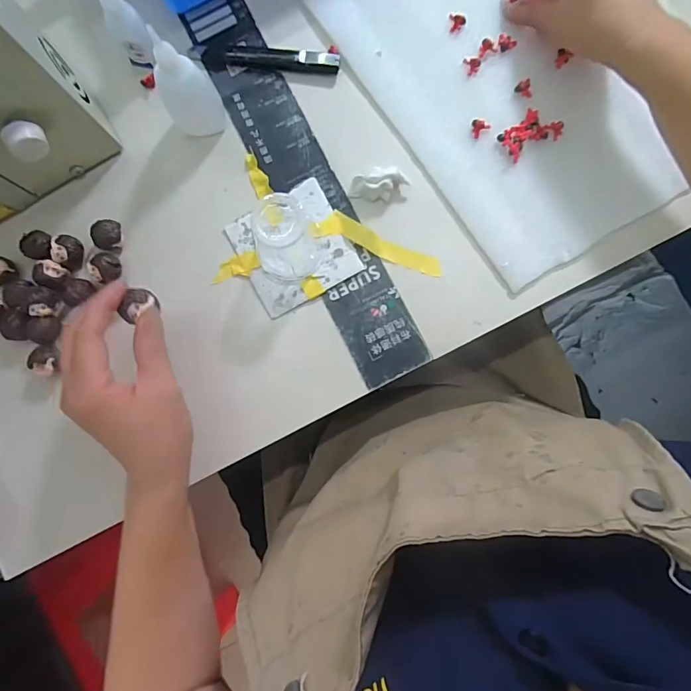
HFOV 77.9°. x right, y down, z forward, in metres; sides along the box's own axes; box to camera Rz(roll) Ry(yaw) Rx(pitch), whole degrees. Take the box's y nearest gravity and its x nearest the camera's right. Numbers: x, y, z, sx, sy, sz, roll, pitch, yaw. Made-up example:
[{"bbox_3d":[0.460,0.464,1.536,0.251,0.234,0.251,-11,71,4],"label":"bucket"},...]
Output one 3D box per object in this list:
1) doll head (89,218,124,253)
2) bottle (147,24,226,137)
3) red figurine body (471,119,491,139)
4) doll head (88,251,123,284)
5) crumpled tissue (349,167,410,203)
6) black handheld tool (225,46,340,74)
[{"bbox_3d":[-0.203,-0.095,0.365,0.022,0.018,0.025,27,87,4],"label":"doll head"},{"bbox_3d":[-0.125,-0.199,0.335,0.040,0.087,0.038,0,86,2],"label":"bottle"},{"bbox_3d":[0.113,-0.181,0.359,0.016,0.004,0.014,22,87,4],"label":"red figurine body"},{"bbox_3d":[-0.199,-0.065,0.357,0.024,0.020,0.025,0,86,2],"label":"doll head"},{"bbox_3d":[0.028,-0.136,0.359,0.046,0.019,0.024,5,86,3],"label":"crumpled tissue"},{"bbox_3d":[-0.055,-0.251,0.374,0.097,0.013,0.016,6,86,3],"label":"black handheld tool"}]

